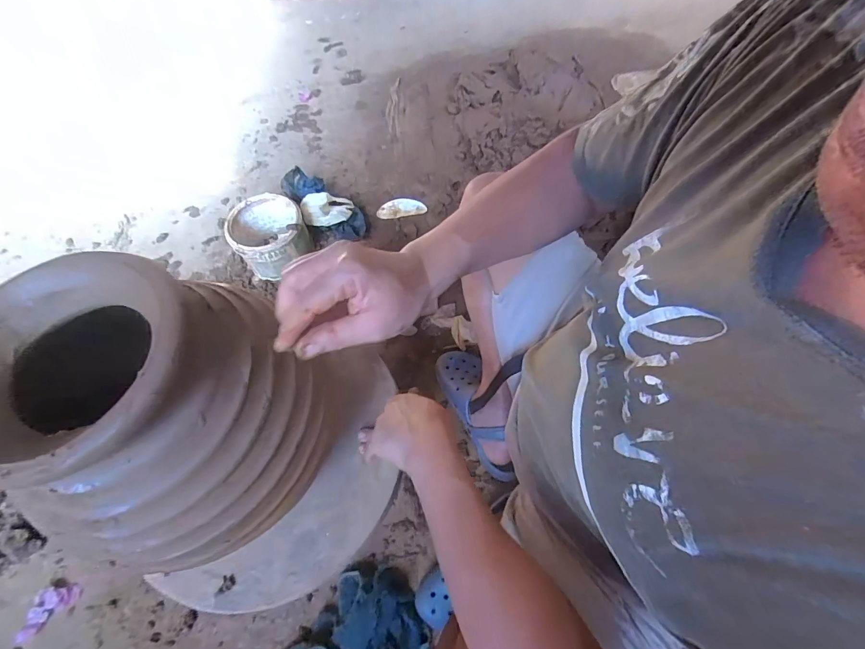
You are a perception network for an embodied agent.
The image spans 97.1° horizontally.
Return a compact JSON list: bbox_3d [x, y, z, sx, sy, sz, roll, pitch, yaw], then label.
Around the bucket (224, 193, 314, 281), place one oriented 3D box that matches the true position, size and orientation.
[{"bbox_3d":[-0.408,-0.222,0.976,0.171,0.138,0.165,-1,64,2],"label":"bucket"}]

